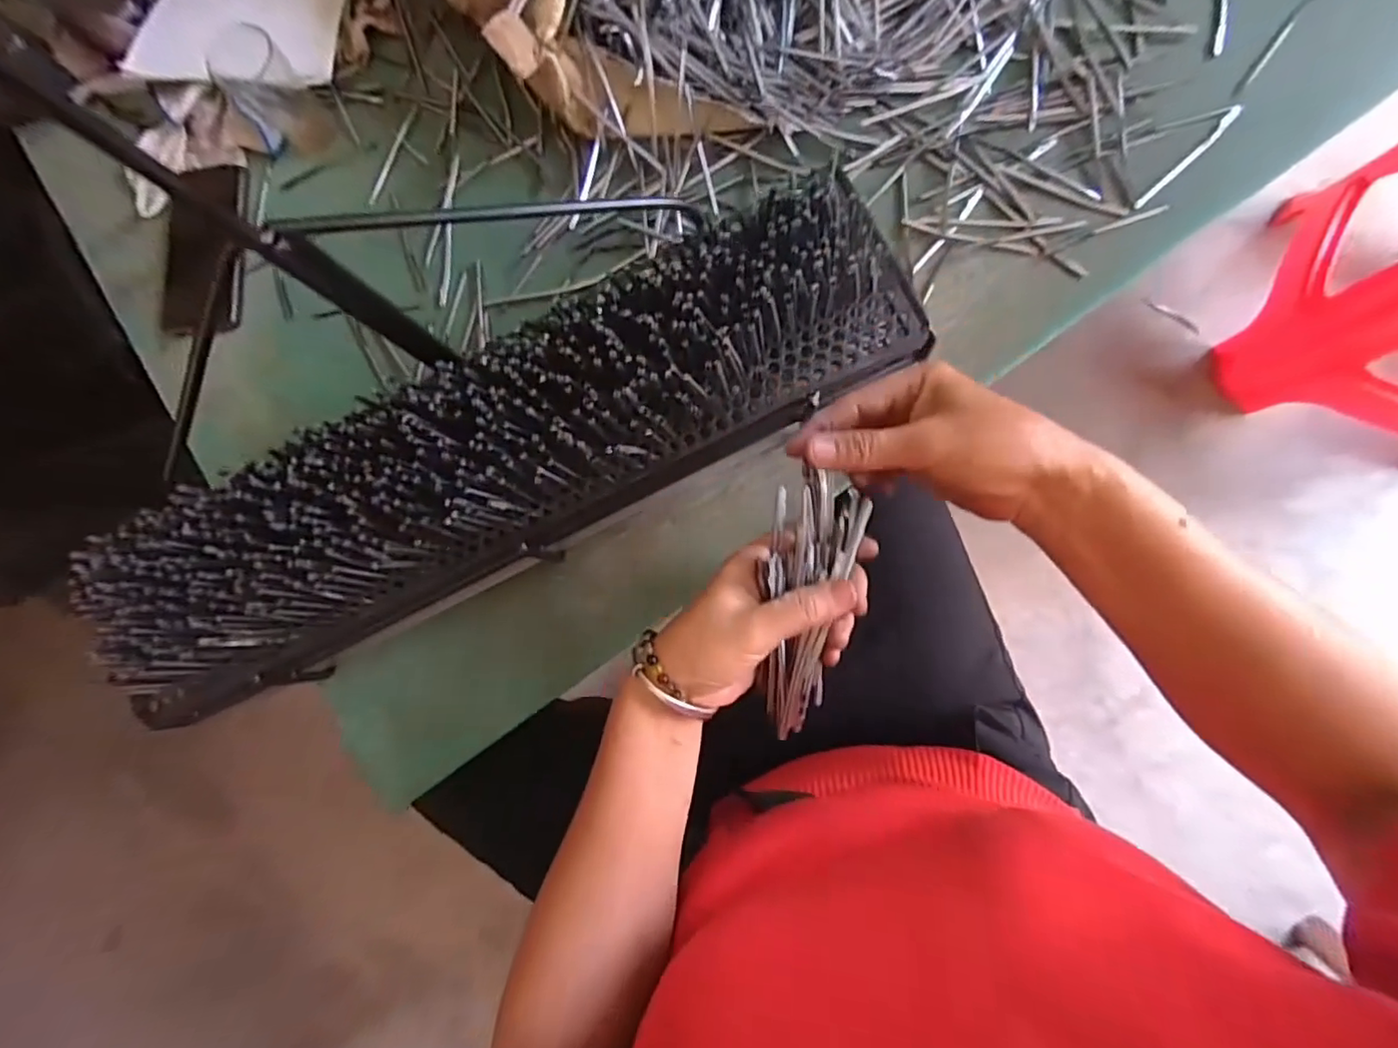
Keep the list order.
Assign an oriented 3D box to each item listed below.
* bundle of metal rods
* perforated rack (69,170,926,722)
[{"bbox_3d":[0.060,0.047,0.329,0.049,0.020,0.149,8,99,8],"label":"bundle of metal rods"},{"bbox_3d":[-0.141,-0.043,0.398,0.588,0.085,0.134,-26,81,5],"label":"perforated rack"}]

